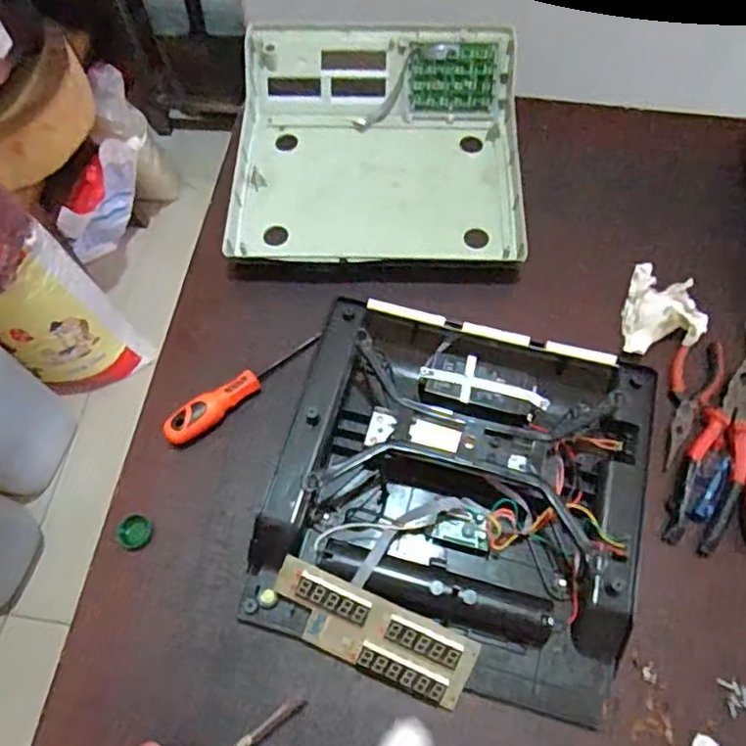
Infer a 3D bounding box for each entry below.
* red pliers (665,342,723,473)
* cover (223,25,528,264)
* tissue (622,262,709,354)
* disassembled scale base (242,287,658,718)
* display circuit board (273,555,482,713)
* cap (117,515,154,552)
[{"bbox_3d":[0.325,0.028,0.653,0.048,0.013,0.151,23,67,10],"label":"red pliers"},{"bbox_3d":[0.006,-0.278,0.780,0.341,0.079,0.320,1,65,1],"label":"cover"},{"bbox_3d":[0.321,-0.067,0.688,0.085,0.031,0.108,9,66,4],"label":"tissue"},{"bbox_3d":[0.084,0.106,0.582,0.349,0.082,0.318,16,66,7],"label":"disassembled scale base"},{"bbox_3d":[-0.003,0.224,0.543,0.178,0.014,0.065,23,99,7],"label":"display circuit board"},{"bbox_3d":[-0.226,0.152,0.603,0.030,0.009,0.032,0,65,0],"label":"cap"}]

